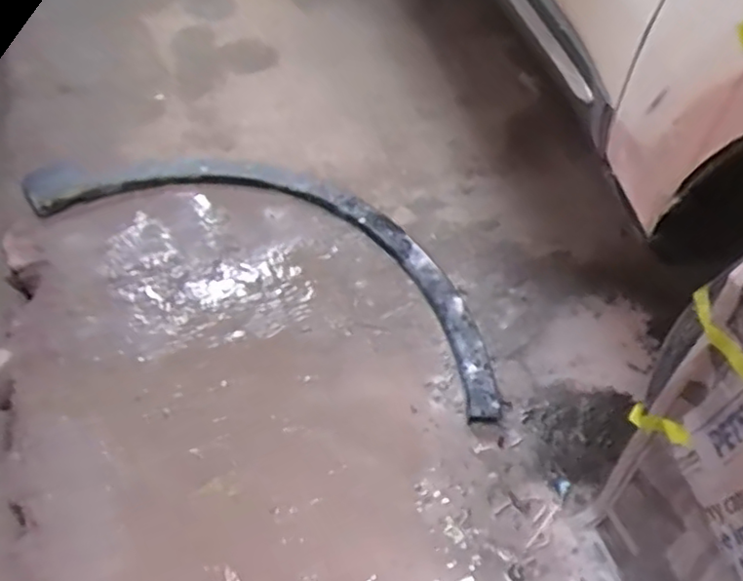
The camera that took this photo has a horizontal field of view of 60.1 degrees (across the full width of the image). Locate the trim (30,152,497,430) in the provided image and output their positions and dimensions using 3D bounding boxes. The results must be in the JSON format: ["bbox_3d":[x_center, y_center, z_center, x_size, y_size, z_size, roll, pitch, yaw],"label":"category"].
[{"bbox_3d":[-0.160,-0.086,1.054,0.866,0.045,0.279,23,59,13],"label":"trim"}]

